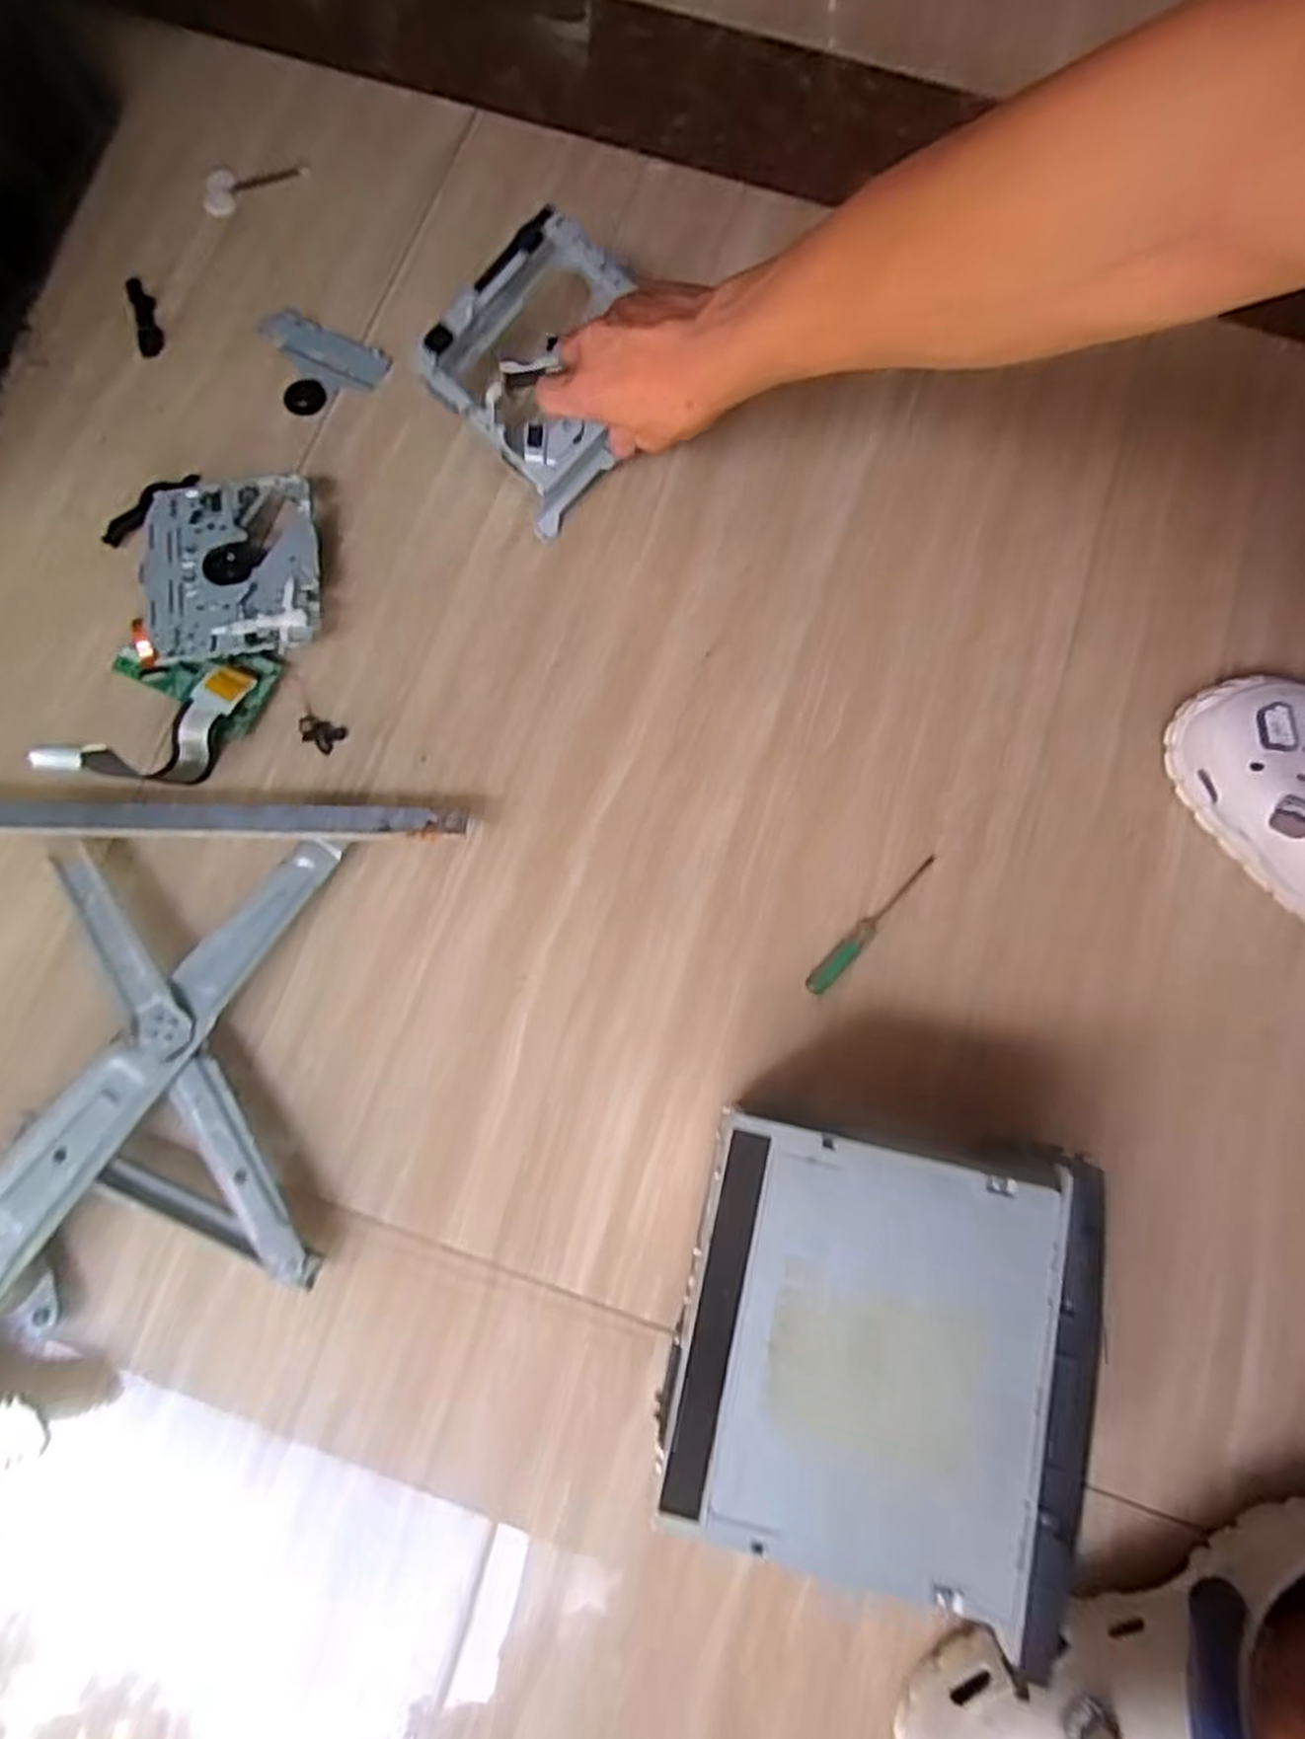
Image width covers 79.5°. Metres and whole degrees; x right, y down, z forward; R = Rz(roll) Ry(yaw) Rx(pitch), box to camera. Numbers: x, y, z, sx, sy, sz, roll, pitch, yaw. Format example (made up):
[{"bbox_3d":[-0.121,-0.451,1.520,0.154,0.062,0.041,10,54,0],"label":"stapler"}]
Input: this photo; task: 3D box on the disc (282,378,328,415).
[{"bbox_3d":[-0.259,-0.352,0.584,0.030,0.004,0.027,-27,81,-5],"label":"disc"}]

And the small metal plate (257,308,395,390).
[{"bbox_3d":[-0.247,-0.390,0.592,0.102,0.006,0.042,29,82,2],"label":"small metal plate"}]

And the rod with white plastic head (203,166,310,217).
[{"bbox_3d":[-0.318,-0.550,0.625,0.084,0.007,0.034,-27,81,-5],"label":"rod with white plastic head"}]

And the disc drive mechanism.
[{"bbox_3d":[-0.290,-0.207,0.545,0.116,0.025,0.126,-7,80,-1],"label":"disc drive mechanism"}]

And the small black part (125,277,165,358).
[{"bbox_3d":[-0.387,-0.423,0.597,0.018,0.005,0.071,-17,80,-3],"label":"small black part"}]

